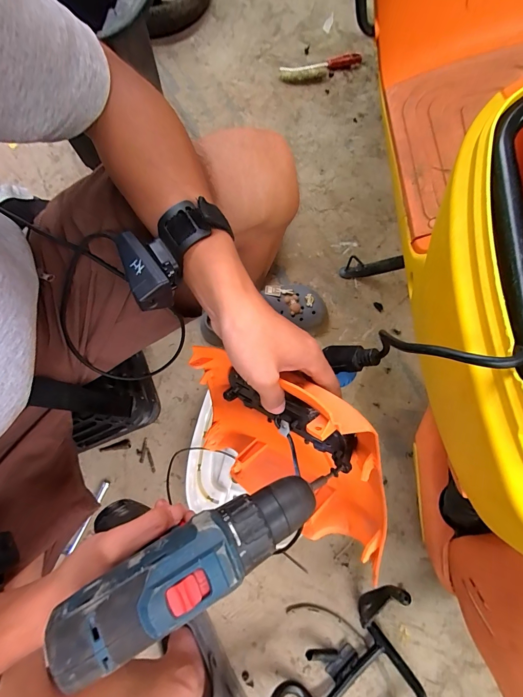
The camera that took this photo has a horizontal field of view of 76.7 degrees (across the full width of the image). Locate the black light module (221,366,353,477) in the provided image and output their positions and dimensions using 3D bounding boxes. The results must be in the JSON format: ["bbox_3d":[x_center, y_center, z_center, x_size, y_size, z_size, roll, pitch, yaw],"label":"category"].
[{"bbox_3d":[0.017,0.063,0.328,0.161,0.037,0.033,20,75,41],"label":"black light module"}]

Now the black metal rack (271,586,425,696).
[{"bbox_3d":[0.155,0.561,0.520,0.328,0.144,0.218,-41,79,-8],"label":"black metal rack"}]

